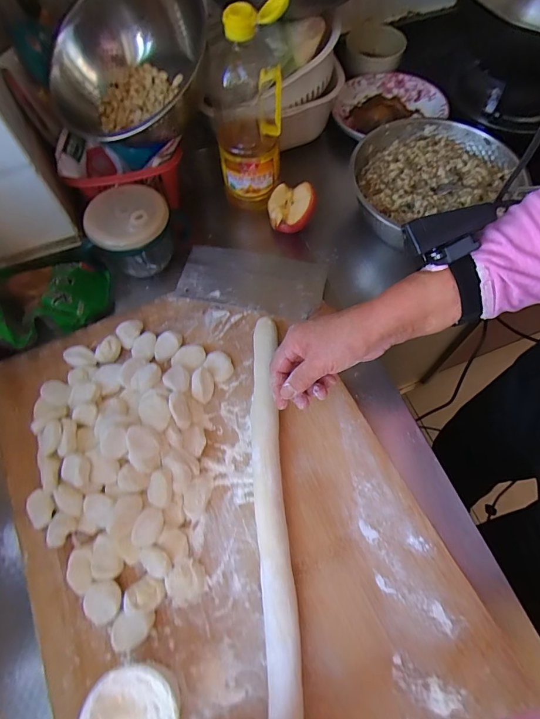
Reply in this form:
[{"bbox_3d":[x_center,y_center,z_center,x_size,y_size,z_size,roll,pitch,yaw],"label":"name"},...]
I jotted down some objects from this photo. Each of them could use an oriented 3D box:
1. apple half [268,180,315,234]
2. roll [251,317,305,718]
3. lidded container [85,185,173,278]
[{"bbox_3d":[0.035,-0.223,0.577,0.075,0.039,0.068,11,85,30],"label":"apple half"},{"bbox_3d":[0.002,0.141,0.401,0.034,0.026,0.409,-5,64,0],"label":"roll"},{"bbox_3d":[-0.184,-0.171,0.519,0.101,0.090,0.096,-20,65,-7],"label":"lidded container"}]

